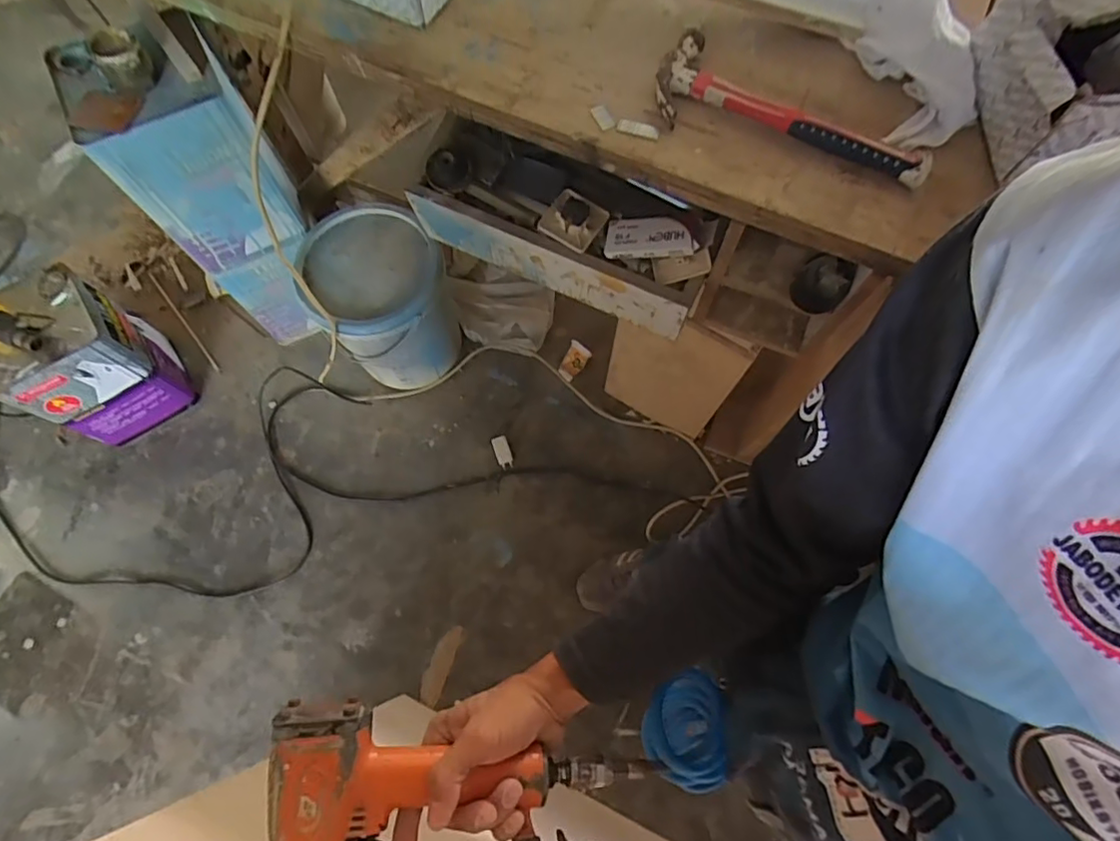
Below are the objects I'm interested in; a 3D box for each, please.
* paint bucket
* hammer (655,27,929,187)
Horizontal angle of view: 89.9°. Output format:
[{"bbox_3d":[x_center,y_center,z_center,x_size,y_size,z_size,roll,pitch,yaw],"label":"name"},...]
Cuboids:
[{"bbox_3d":[-0.405,-0.273,1.363,0.286,0.365,0.310,-12,71,-4],"label":"paint bucket"},{"bbox_3d":[0.265,-0.354,0.653,0.329,0.032,0.120,28,73,10],"label":"hammer"}]

